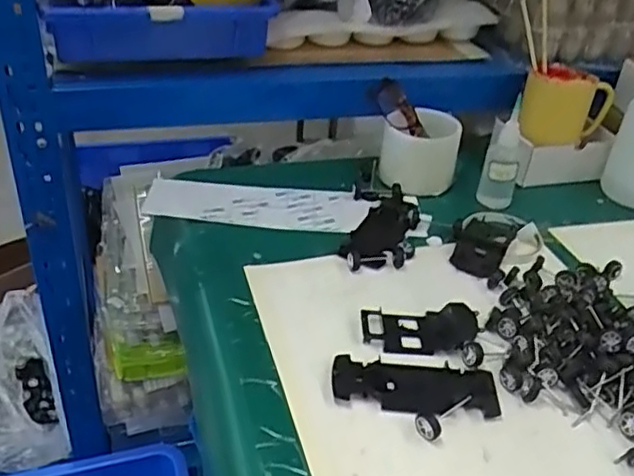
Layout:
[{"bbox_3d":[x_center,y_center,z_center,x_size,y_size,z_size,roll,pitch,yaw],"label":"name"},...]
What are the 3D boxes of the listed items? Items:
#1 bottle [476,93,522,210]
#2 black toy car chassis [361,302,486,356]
[{"bbox_3d":[0.210,-0.095,0.720,0.038,0.100,0.048,14,36,13],"label":"bottle"},{"bbox_3d":[0.087,0.075,0.539,0.095,0.014,0.049,-1,35,-8],"label":"black toy car chassis"}]

